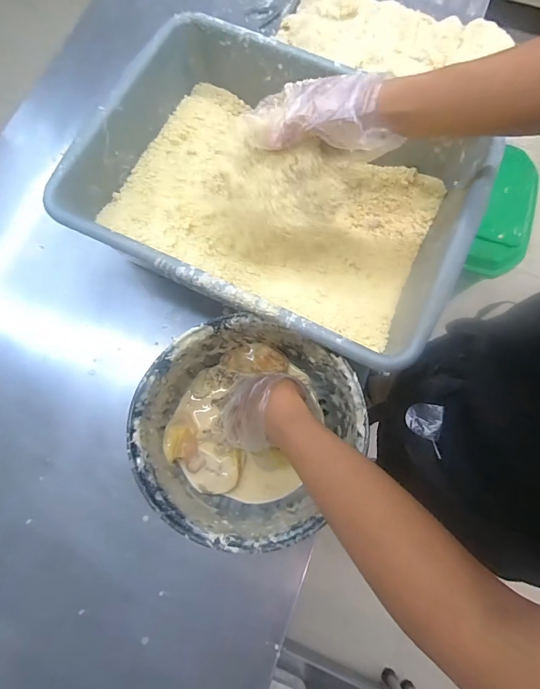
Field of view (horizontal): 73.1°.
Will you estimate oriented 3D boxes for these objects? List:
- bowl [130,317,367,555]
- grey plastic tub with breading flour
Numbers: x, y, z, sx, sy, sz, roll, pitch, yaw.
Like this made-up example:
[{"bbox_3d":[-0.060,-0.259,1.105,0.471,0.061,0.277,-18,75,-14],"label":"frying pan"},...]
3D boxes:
[{"bbox_3d":[-0.027,0.093,0.424,0.215,0.125,0.221,0,75,1],"label":"bowl"},{"bbox_3d":[0.008,-0.192,0.470,0.439,0.130,0.330,25,77,7],"label":"grey plastic tub with breading flour"}]

